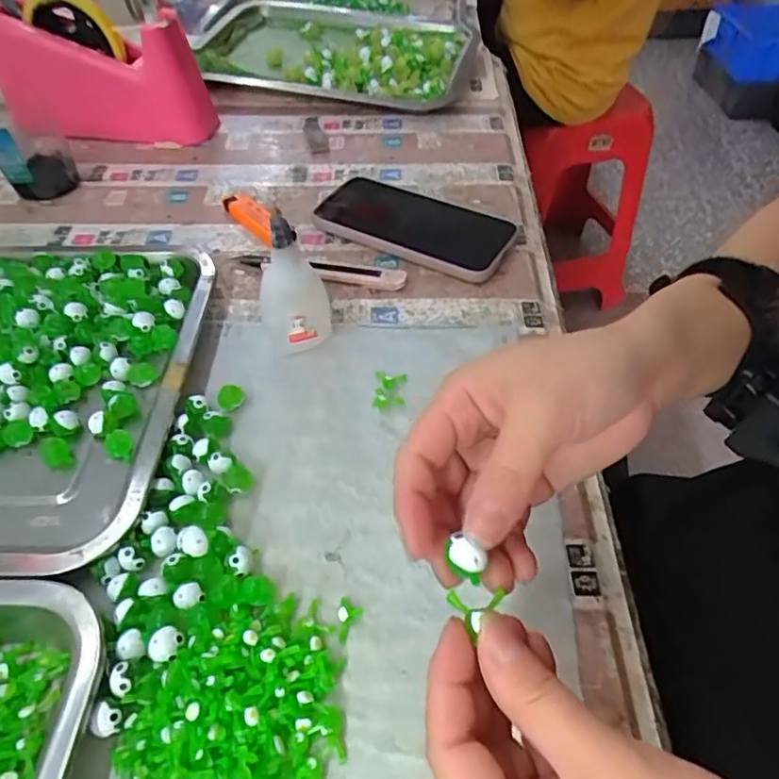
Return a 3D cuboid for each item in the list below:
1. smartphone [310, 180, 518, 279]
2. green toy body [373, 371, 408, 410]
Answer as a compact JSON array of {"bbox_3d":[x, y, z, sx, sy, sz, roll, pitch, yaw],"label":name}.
[{"bbox_3d":[0.021,-0.136,0.488,0.160,0.014,0.086,23,52,19],"label":"smartphone"},{"bbox_3d":[0.000,-0.001,0.381,0.020,0.009,0.035,2,49,2],"label":"green toy body"}]

